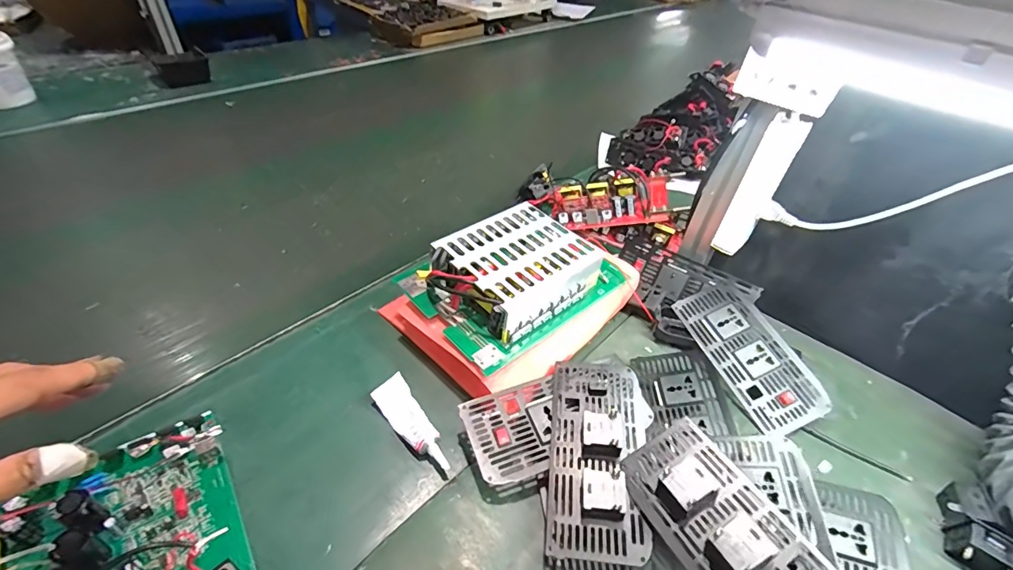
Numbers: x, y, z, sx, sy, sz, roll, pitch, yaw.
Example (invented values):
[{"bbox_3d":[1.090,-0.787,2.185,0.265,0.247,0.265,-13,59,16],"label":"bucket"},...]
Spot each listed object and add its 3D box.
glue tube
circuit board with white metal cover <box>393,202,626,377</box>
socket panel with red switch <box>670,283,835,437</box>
[{"bbox_3d":[-0.098,0.147,0.478,0.038,0.025,0.114,-31,54,-30],"label":"glue tube"},{"bbox_3d":[0.012,-0.021,0.563,0.241,0.063,0.179,-28,53,-32],"label":"circuit board with white metal cover"},{"bbox_3d":[0.301,0.084,0.560,0.092,0.018,0.192,-26,61,-4],"label":"socket panel with red switch"}]

